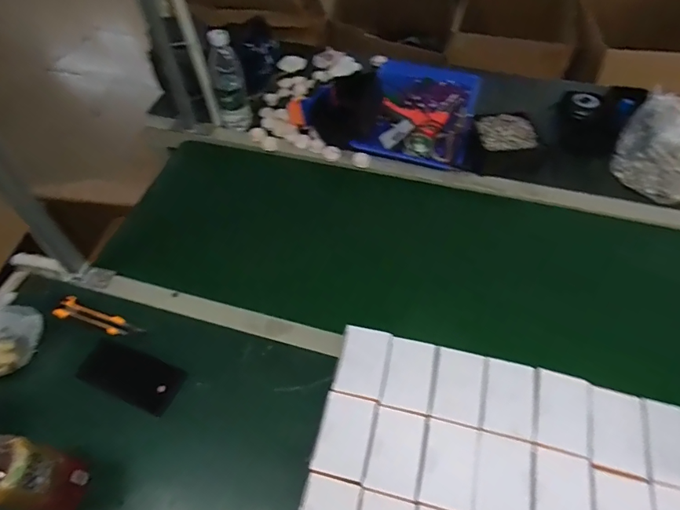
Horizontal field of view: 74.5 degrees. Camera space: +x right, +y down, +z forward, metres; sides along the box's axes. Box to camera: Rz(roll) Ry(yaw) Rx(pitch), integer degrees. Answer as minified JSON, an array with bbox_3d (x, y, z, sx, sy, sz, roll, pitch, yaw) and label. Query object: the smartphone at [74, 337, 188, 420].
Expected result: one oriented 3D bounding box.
[{"bbox_3d":[-0.342,0.194,0.725,0.183,0.011,0.075,15,58,20],"label":"smartphone"}]

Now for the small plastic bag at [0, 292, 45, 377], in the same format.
[{"bbox_3d":[-0.541,0.128,0.724,0.083,0.072,0.131,-1,54,3],"label":"small plastic bag"}]

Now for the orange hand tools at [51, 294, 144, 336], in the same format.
[{"bbox_3d":[-0.414,0.111,0.763,0.149,0.021,0.041,18,57,15],"label":"orange hand tools"}]

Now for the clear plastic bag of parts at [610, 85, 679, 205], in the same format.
[{"bbox_3d":[0.665,-0.221,0.916,0.167,0.105,0.185,31,61,23],"label":"clear plastic bag of parts"}]

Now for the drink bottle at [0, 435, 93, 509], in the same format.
[{"bbox_3d":[-0.386,0.268,0.536,0.070,0.212,0.076,6,55,7],"label":"drink bottle"}]

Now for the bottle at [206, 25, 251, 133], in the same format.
[{"bbox_3d":[-0.251,-0.380,0.992,0.074,0.211,0.059,-16,55,-8],"label":"bottle"}]

